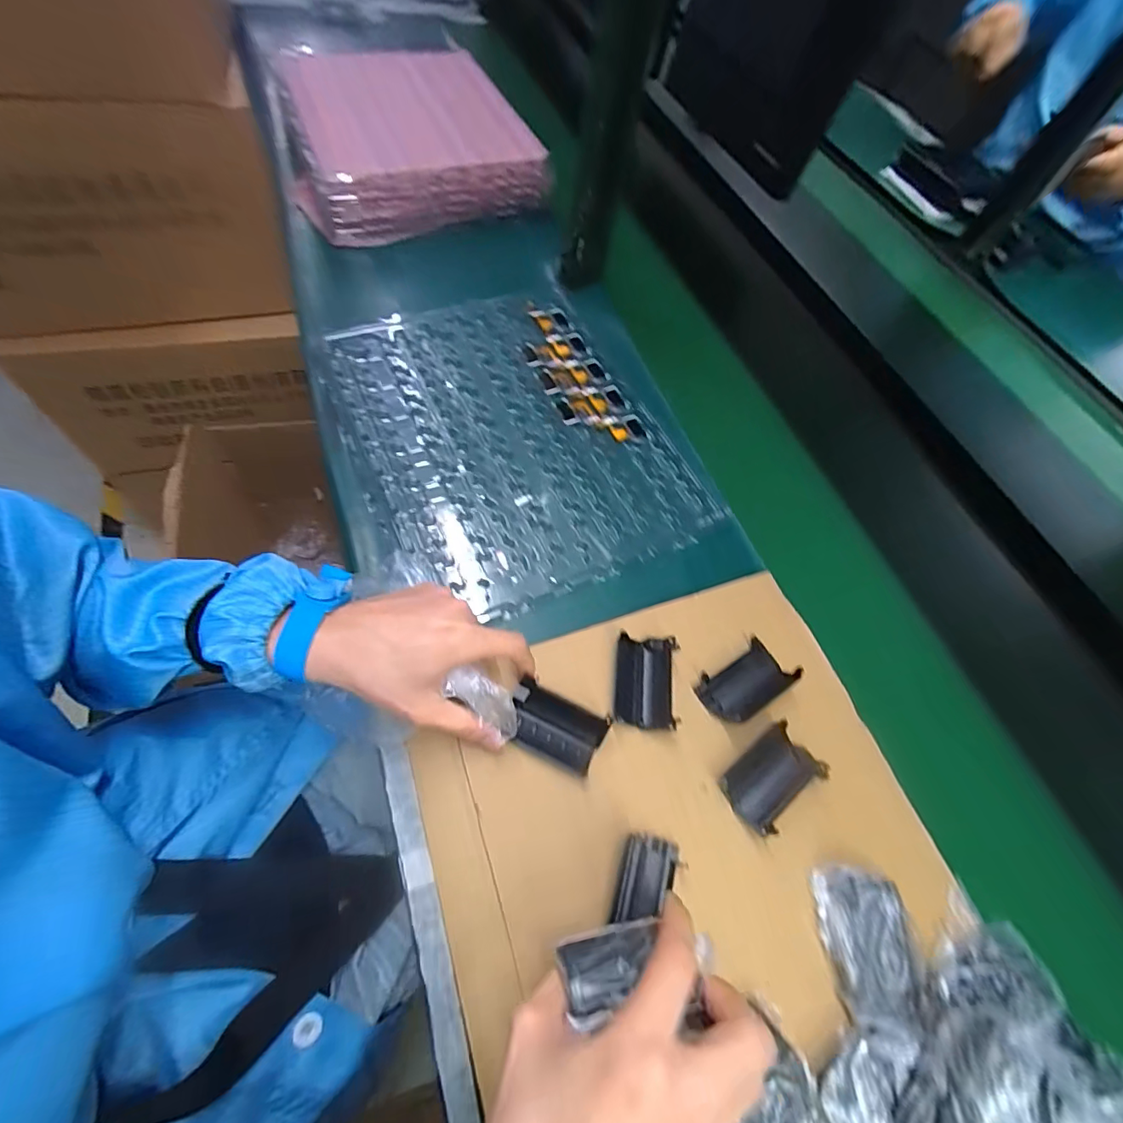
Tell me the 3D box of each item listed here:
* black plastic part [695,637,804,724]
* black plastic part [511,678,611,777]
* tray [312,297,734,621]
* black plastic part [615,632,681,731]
[{"bbox_3d":[0.143,0.093,0.389,0.071,0.021,0.043,-26,68,-22],"label":"black plastic part"},{"bbox_3d":[-0.003,0.120,0.361,0.065,0.020,0.040,23,63,10],"label":"black plastic part"},{"bbox_3d":[-0.053,-0.137,0.502,0.292,0.019,0.362,-20,66,-19],"label":"tray"},{"bbox_3d":[0.064,0.090,0.382,0.045,0.017,0.068,12,60,-3],"label":"black plastic part"}]

